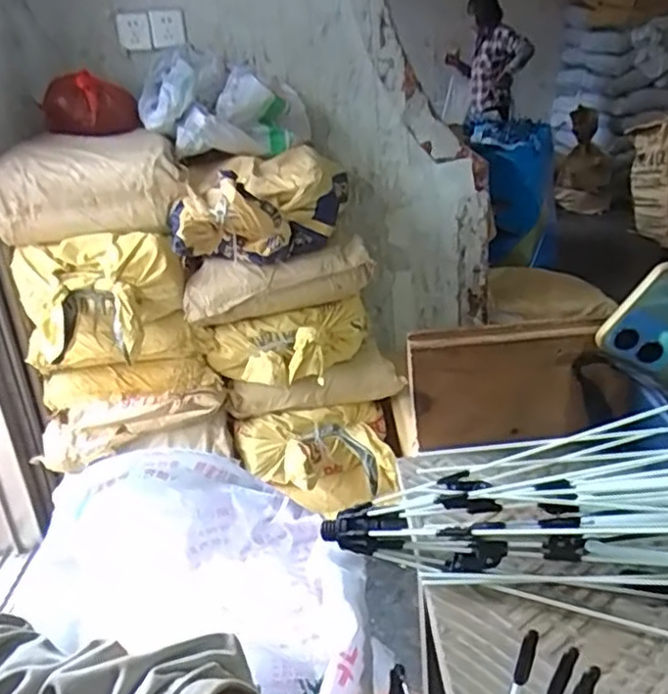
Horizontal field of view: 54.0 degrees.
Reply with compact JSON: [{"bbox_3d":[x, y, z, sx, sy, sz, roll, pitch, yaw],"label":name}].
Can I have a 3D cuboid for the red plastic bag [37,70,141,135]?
[{"bbox_3d":[-0.601,-0.596,1.617,0.215,0.134,0.128,-12,23,-18],"label":"red plastic bag"}]

